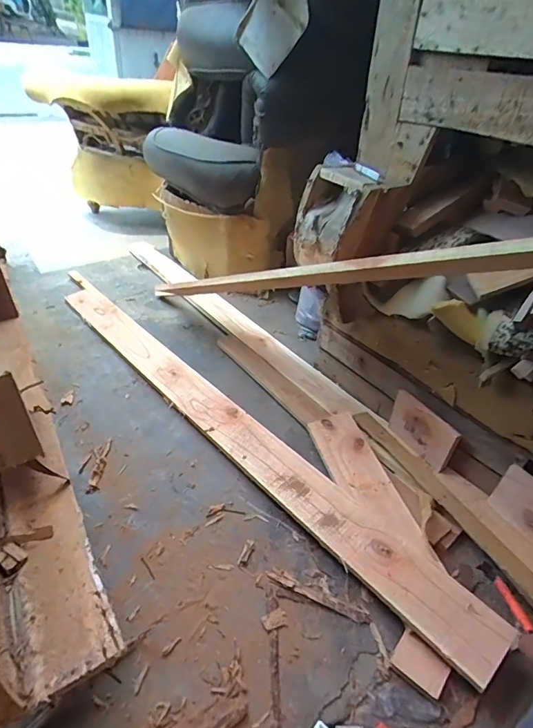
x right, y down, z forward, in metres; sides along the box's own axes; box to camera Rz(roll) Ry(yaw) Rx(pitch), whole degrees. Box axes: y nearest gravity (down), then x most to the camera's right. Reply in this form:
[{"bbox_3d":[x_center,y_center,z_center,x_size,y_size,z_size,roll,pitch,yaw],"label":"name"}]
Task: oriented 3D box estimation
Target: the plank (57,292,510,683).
[{"bbox_3d":[-0.128,0.134,1.120,0.125,0.031,1.534,-34,52,-29],"label":"plank"}]

